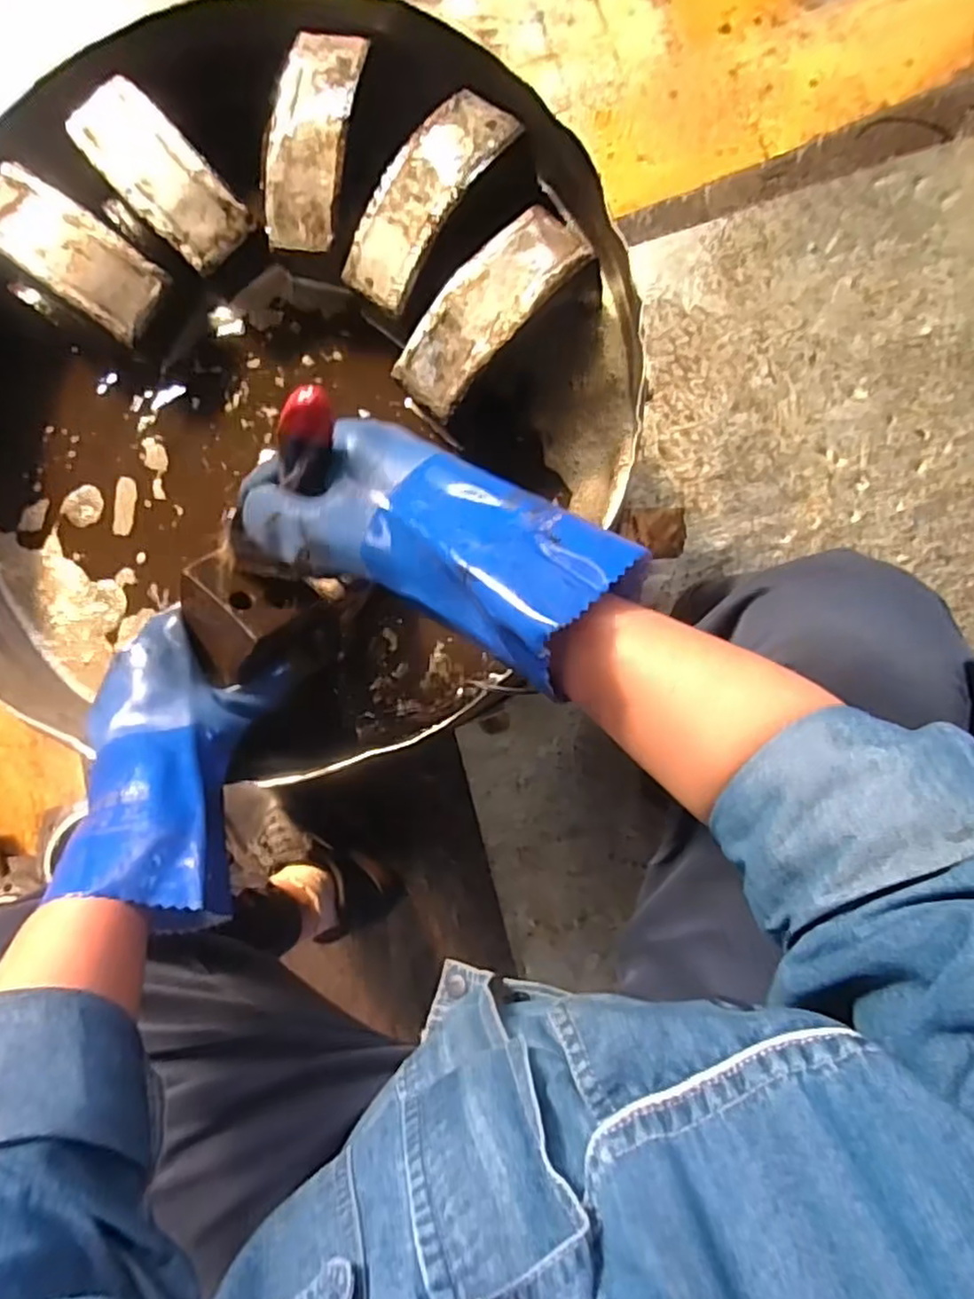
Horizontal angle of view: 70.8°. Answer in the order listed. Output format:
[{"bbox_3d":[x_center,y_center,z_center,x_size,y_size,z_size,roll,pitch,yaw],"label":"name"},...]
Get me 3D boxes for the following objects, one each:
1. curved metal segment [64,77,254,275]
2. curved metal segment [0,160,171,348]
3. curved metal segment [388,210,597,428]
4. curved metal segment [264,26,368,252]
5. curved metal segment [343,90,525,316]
[{"bbox_3d":[-0.254,-0.368,0.530,0.063,0.024,0.155,-43,87,4],"label":"curved metal segment"},{"bbox_3d":[-0.330,-0.312,0.537,0.158,0.031,0.065,36,93,4],"label":"curved metal segment"},{"bbox_3d":[0.000,-0.243,0.488,0.060,0.032,0.155,45,94,4],"label":"curved metal segment"},{"bbox_3d":[-0.130,-0.382,0.513,0.061,0.027,0.152,11,91,5],"label":"curved metal segment"},{"bbox_3d":[-0.044,-0.330,0.496,0.062,0.031,0.156,36,93,4],"label":"curved metal segment"}]

